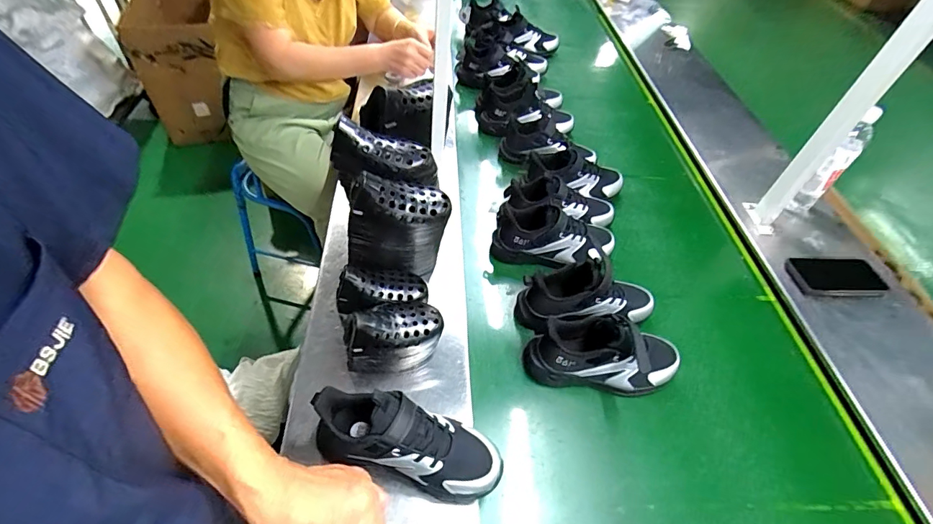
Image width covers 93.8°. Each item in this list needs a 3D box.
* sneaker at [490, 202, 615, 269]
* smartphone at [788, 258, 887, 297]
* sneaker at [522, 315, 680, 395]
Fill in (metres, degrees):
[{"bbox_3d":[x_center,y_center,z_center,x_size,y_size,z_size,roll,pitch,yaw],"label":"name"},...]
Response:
[{"bbox_3d":[0.157,-0.050,0.778,0.216,0.108,0.092,1,51,-3],"label":"sneaker"},{"bbox_3d":[0.666,0.028,0.781,0.162,0.015,0.075,2,60,-1],"label":"smartphone"},{"bbox_3d":[0.202,0.130,0.627,0.213,0.118,0.079,2,51,-2],"label":"sneaker"}]

